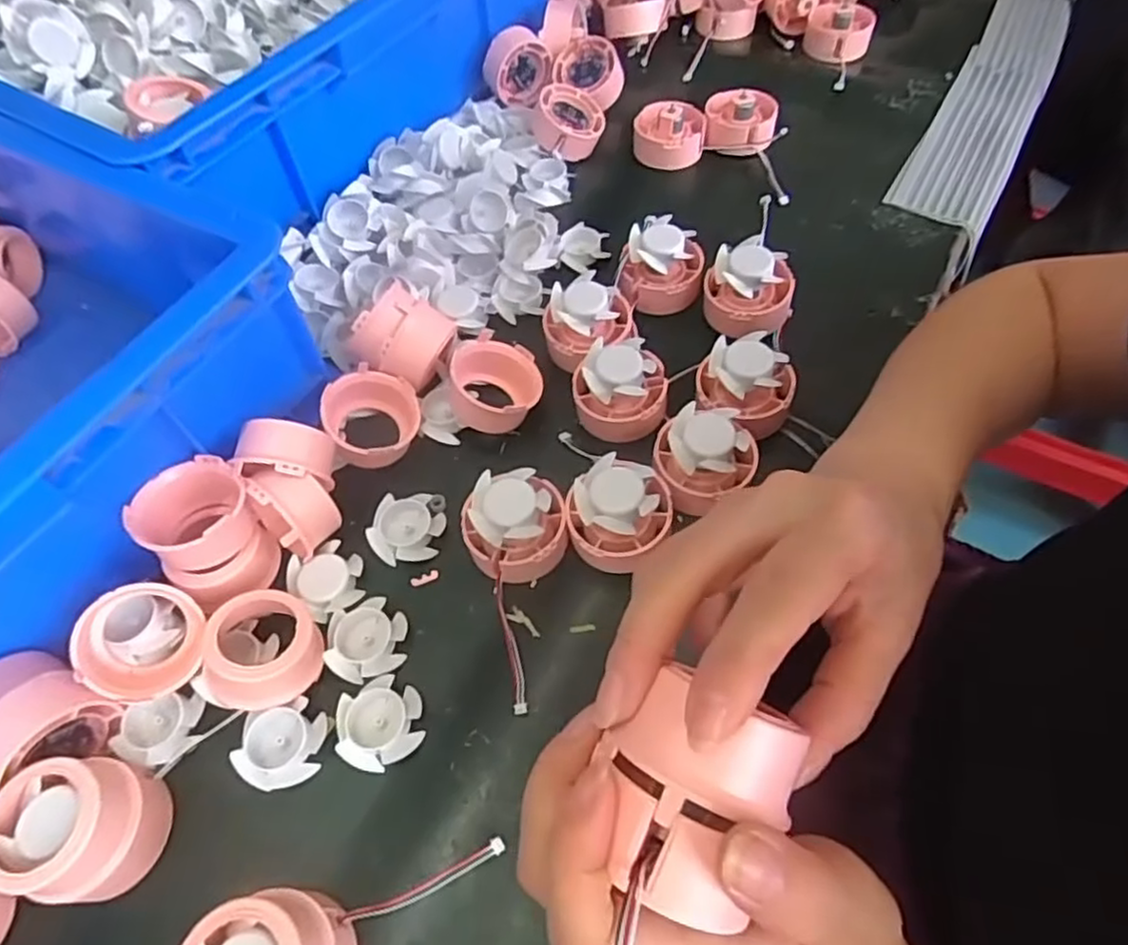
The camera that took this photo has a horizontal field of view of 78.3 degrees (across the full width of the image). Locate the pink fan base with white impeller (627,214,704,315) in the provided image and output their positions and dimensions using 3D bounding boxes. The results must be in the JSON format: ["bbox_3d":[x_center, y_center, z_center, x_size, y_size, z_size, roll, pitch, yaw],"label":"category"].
[{"bbox_3d":[0.065,-0.136,0.454,0.051,0.040,0.048,3,58,5],"label":"pink fan base with white impeller"}]

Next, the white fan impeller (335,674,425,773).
[{"bbox_3d":[-0.085,0.118,0.325,0.038,0.012,0.037,-1,58,2],"label":"white fan impeller"}]

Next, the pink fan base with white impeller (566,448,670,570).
[{"bbox_3d":[0.029,0.021,0.356,0.054,0.043,0.057,9,59,9],"label":"pink fan base with white impeller"}]

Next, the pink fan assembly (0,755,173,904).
[{"bbox_3d":[-0.204,0.150,0.294,0.055,0.048,0.053,1,58,3],"label":"pink fan assembly"}]

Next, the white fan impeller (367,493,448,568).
[{"bbox_3d":[-0.084,0.030,0.376,0.036,0.014,0.040,15,60,12],"label":"white fan impeller"}]

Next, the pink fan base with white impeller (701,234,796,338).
[{"bbox_3d":[0.115,-0.116,0.434,0.052,0.040,0.053,37,67,22],"label":"pink fan base with white impeller"}]

